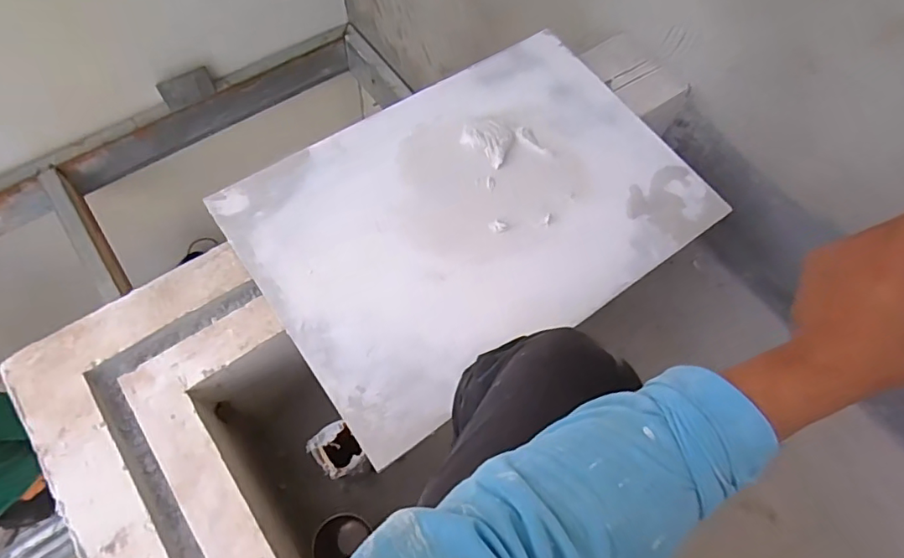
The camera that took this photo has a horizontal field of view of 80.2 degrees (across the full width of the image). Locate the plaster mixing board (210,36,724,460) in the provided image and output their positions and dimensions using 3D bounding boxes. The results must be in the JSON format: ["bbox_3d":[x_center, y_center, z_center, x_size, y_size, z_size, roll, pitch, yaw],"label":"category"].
[{"bbox_3d":[0.039,-0.100,0.718,0.579,0.021,0.396,-33,73,-17],"label":"plaster mixing board"}]

